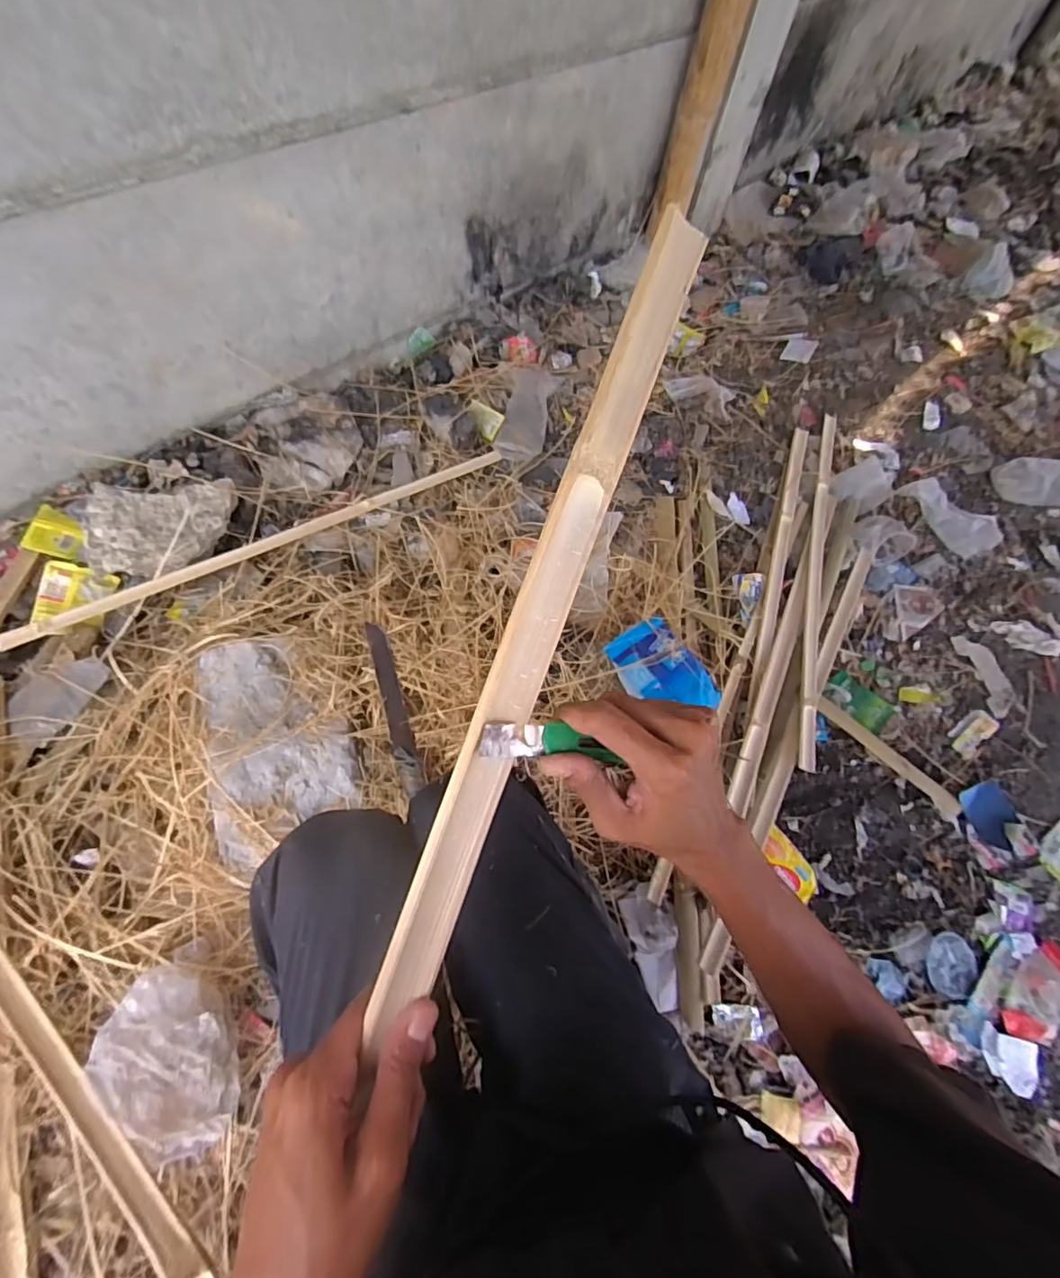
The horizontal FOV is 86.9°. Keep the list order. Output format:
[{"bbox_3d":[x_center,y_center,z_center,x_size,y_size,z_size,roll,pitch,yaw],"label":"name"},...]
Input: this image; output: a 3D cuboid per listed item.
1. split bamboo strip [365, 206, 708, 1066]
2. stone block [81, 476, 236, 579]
[{"bbox_3d":[0.007,-0.015,0.306,0.031,0.006,0.455,22,87,-30],"label":"split bamboo strip"},{"bbox_3d":[-0.627,-0.195,0.960,0.232,0.061,0.156,-18,67,-14],"label":"stone block"}]

